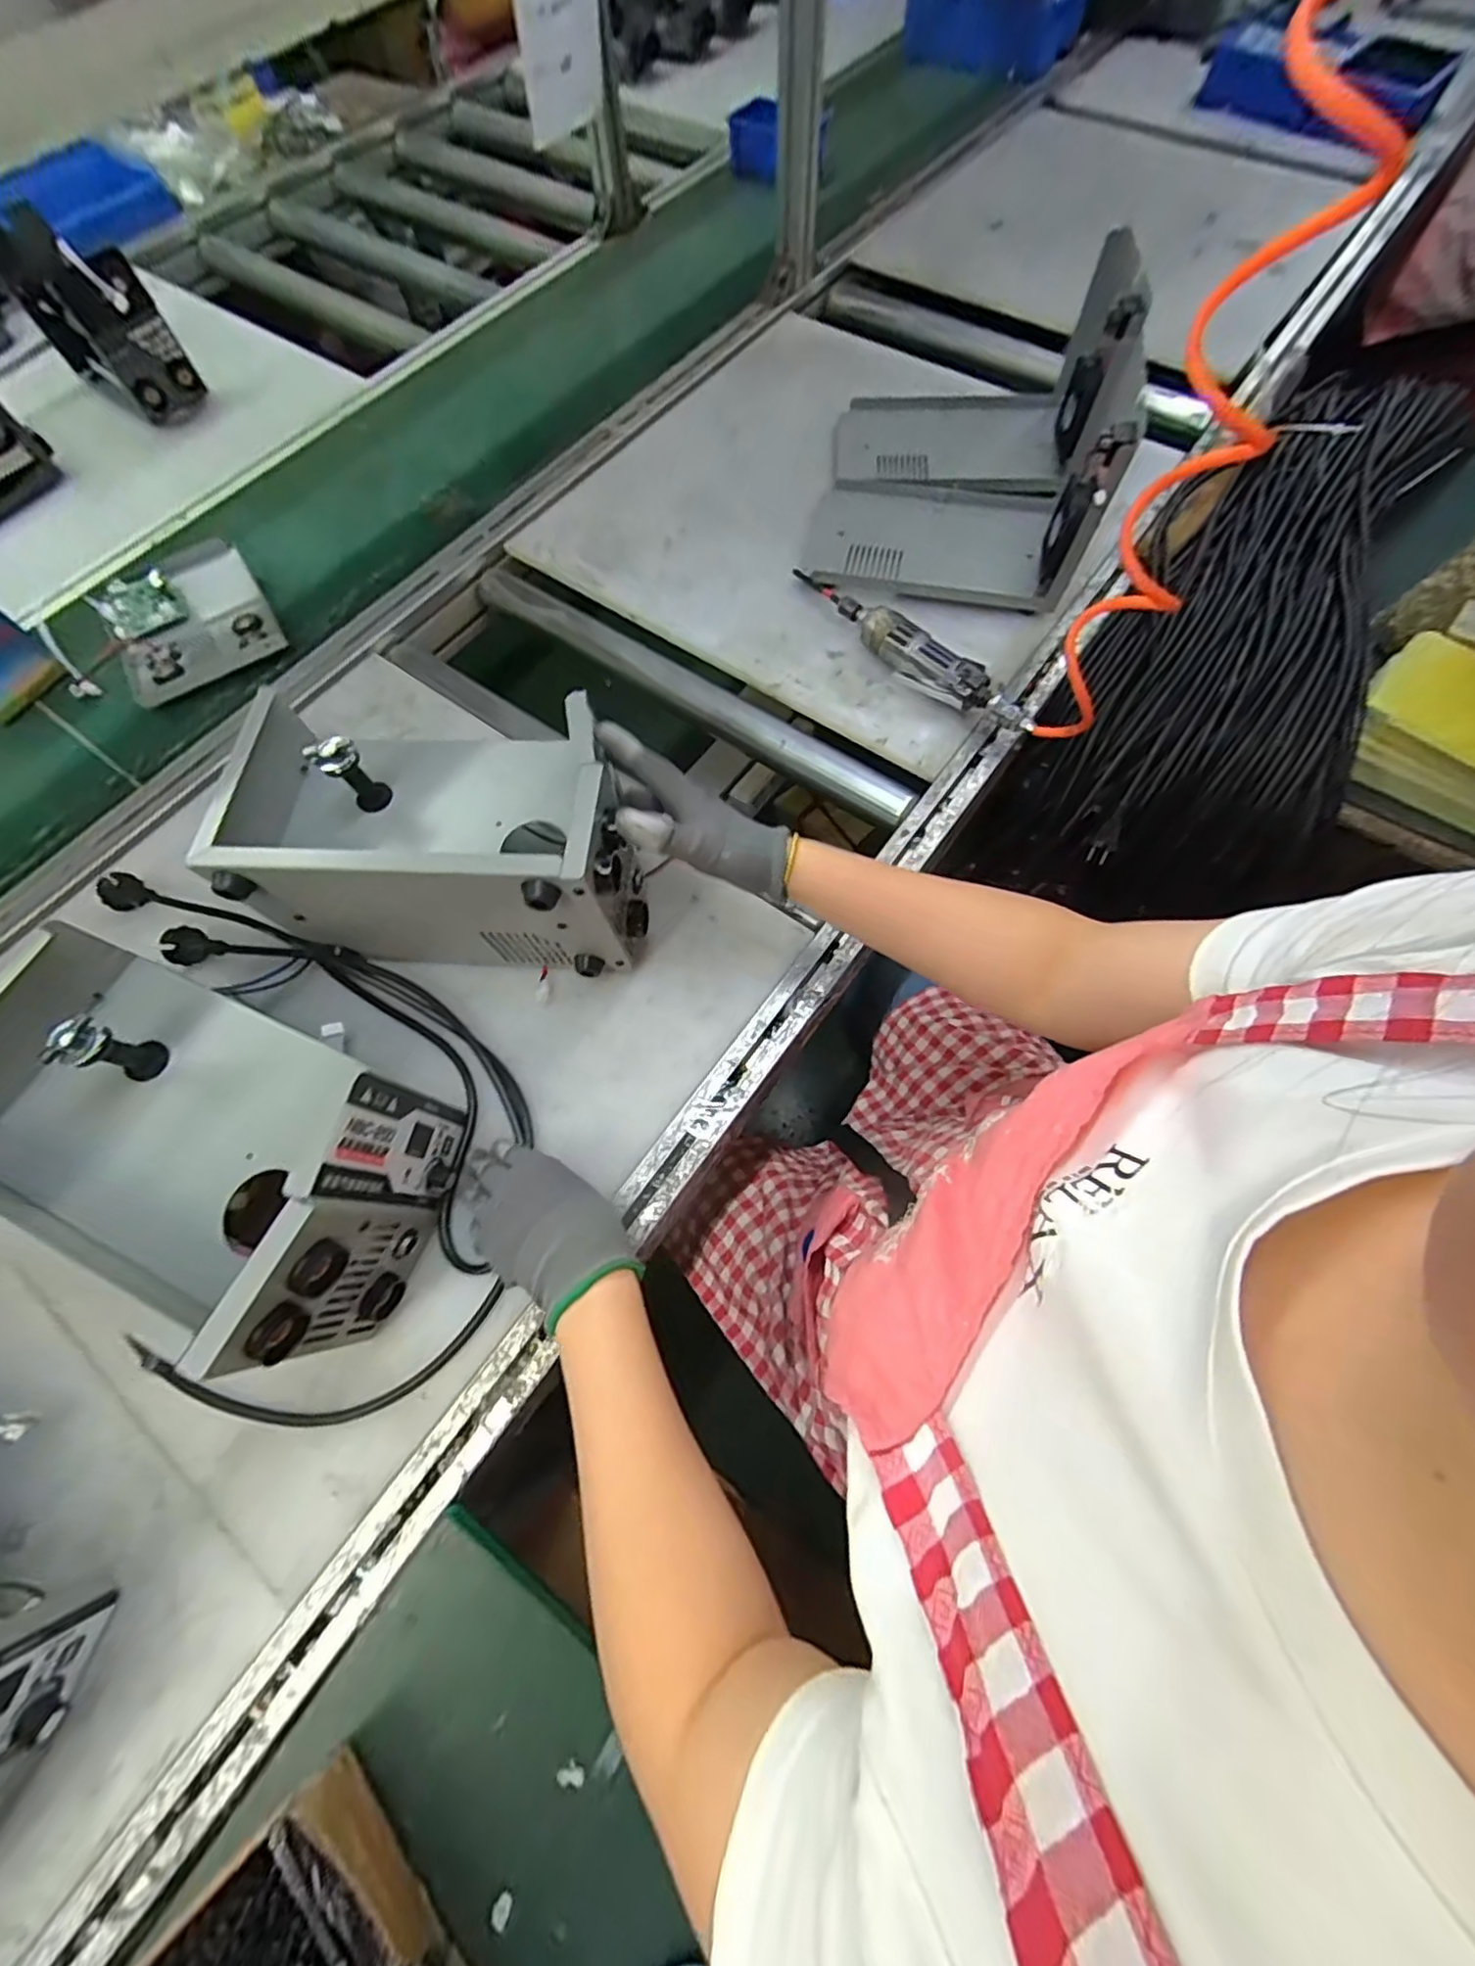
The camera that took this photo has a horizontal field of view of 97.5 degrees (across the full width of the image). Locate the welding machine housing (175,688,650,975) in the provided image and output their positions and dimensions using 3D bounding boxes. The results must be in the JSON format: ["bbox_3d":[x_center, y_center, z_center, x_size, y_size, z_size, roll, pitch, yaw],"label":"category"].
[{"bbox_3d":[-0.226,-0.118,0.519,0.292,0.152,0.171,3,69,1],"label":"welding machine housing"}]

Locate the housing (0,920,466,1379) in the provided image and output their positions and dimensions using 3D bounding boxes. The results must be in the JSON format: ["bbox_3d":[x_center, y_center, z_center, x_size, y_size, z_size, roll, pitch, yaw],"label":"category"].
[{"bbox_3d":[-0.361,0.101,0.434,0.305,0.138,0.167,23,71,8],"label":"housing"}]

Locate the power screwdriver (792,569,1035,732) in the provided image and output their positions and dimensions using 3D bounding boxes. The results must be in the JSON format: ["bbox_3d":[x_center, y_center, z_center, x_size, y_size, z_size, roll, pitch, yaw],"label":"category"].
[{"bbox_3d":[0.170,-0.344,0.664,0.040,0.035,0.302,-41,74,-14],"label":"power screwdriver"}]

